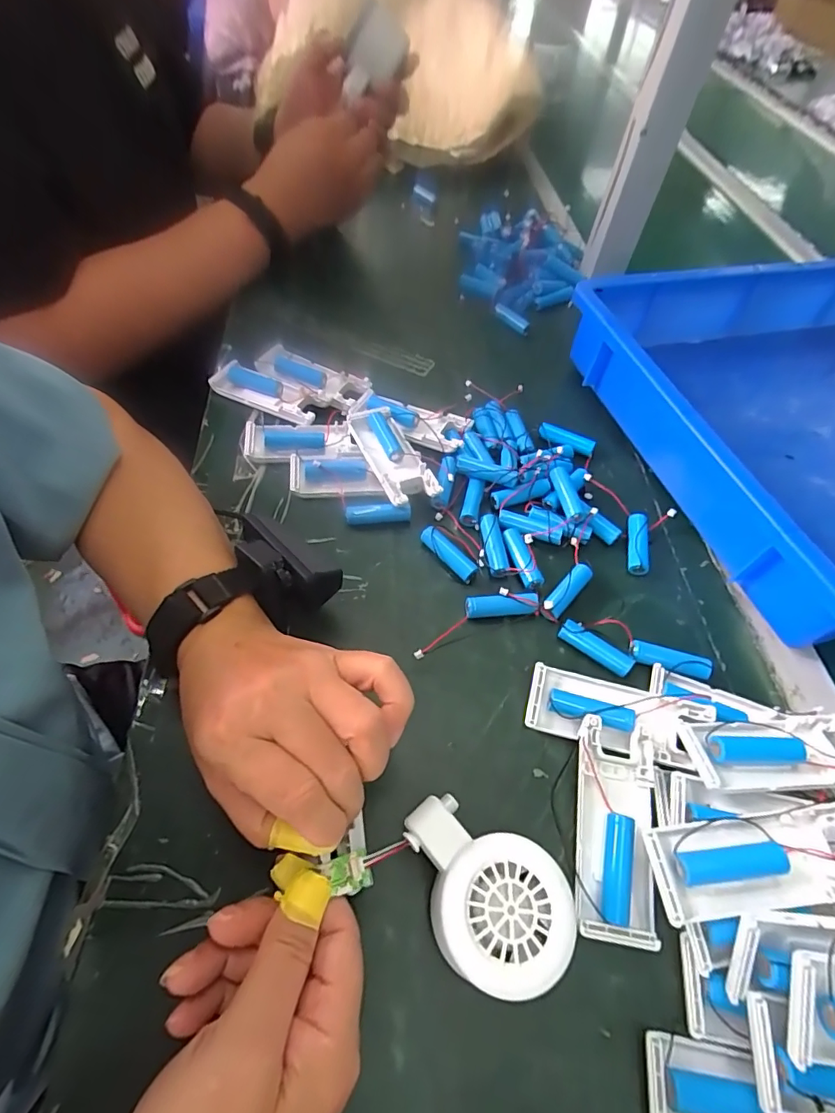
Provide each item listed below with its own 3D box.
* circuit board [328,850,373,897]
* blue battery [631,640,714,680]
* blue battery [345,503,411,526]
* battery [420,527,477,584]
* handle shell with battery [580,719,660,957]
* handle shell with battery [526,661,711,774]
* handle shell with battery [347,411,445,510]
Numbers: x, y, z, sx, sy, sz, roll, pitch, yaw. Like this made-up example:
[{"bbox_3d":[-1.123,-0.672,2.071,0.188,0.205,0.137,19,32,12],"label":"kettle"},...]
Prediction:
[{"bbox_3d":[-0.030,0.144,0.228,0.017,0.006,0.015,-14,57,-11],"label":"circuit board"},{"bbox_3d":[0.167,0.071,0.334,0.050,0.016,0.014,13,56,5],"label":"blue battery"},{"bbox_3d":[-0.030,-0.033,0.383,0.049,0.015,0.011,0,56,-5],"label":"blue battery"},{"bbox_3d":[0.023,-0.003,0.370,0.014,0.013,0.049,-37,65,-25],"label":"battery"},{"bbox_3d":[0.109,0.145,0.271,0.043,0.024,0.102,8,55,1],"label":"handle shell with battery"},{"bbox_3d":[0.118,0.097,0.304,0.101,0.022,0.039,16,56,7],"label":"handle shell with battery"},{"bbox_3d":[-0.022,-0.080,0.412,0.039,0.024,0.103,-22,60,-18],"label":"handle shell with battery"}]

